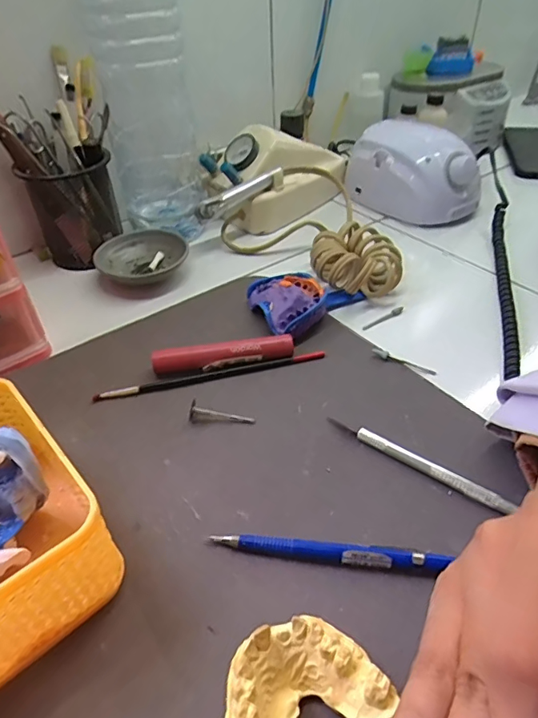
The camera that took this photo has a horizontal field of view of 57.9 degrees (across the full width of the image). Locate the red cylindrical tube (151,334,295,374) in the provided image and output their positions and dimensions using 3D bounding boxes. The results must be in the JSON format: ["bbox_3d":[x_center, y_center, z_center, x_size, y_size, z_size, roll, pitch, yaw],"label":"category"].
[{"bbox_3d":[-0.034,-0.001,0.370,0.106,0.019,0.013,-5,41,-4],"label":"red cylindrical tube"}]

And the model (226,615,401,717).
[{"bbox_3d":[0.010,0.140,0.201,0.068,0.026,0.049,-20,44,-20],"label":"model"}]

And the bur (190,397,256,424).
[{"bbox_3d":[-0.032,0.038,0.329,0.043,0.009,0.013,9,42,13],"label":"bur"}]

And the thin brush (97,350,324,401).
[{"bbox_3d":[-0.042,0.012,0.362,0.171,0.004,0.009,-9,41,-8],"label":"thin brush"}]

